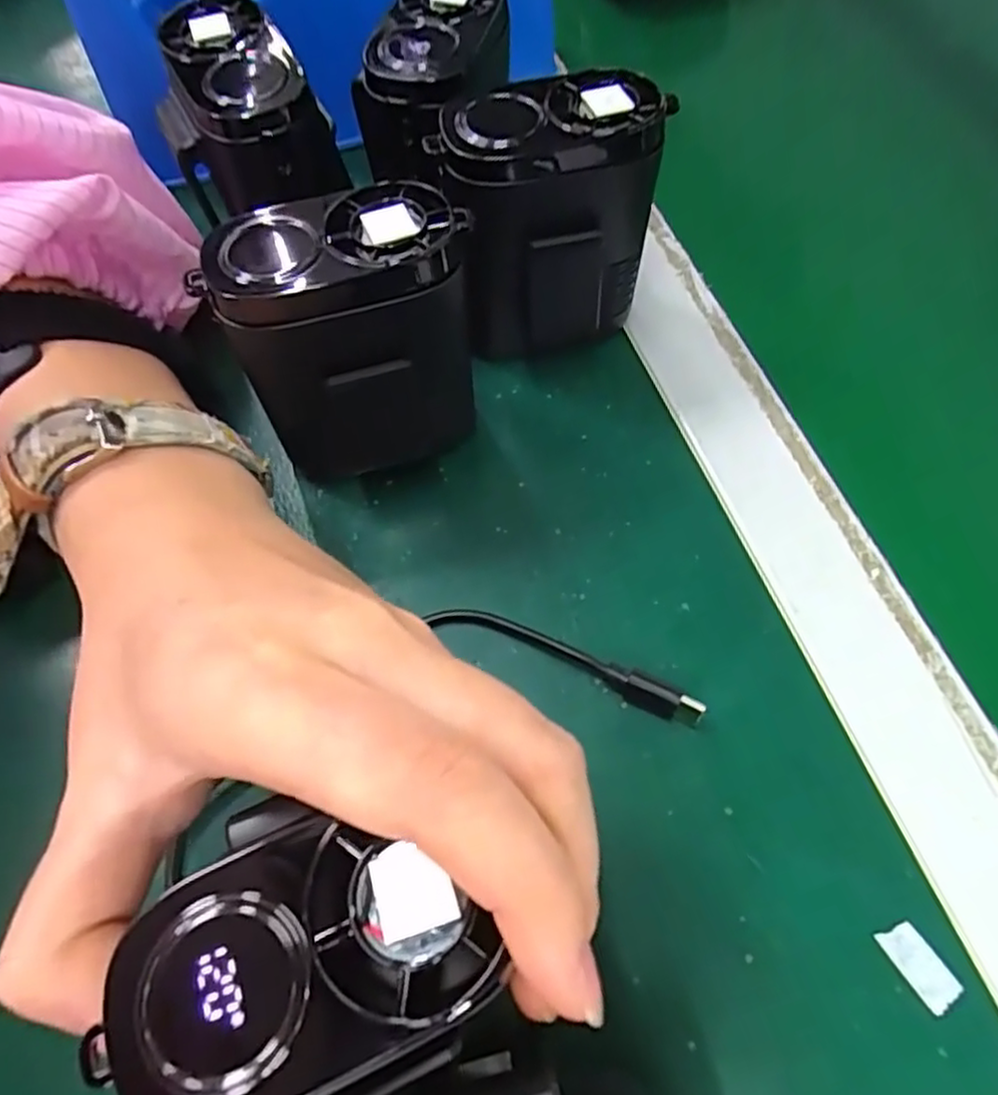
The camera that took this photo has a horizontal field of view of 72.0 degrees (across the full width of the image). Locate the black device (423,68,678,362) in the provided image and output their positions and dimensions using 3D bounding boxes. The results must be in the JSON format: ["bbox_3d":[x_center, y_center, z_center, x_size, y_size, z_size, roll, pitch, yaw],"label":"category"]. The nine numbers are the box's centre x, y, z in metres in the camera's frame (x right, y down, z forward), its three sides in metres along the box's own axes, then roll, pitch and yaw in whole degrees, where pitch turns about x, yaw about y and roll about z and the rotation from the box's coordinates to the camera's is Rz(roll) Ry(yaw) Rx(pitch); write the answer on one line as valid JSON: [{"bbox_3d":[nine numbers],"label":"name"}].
[{"bbox_3d":[0.016,-0.104,0.234,0.064,0.084,0.038,-18,64,-8],"label":"black device"}]

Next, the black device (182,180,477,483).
[{"bbox_3d":[-0.041,-0.059,0.206,0.065,0.082,0.040,-16,64,-7],"label":"black device"}]

